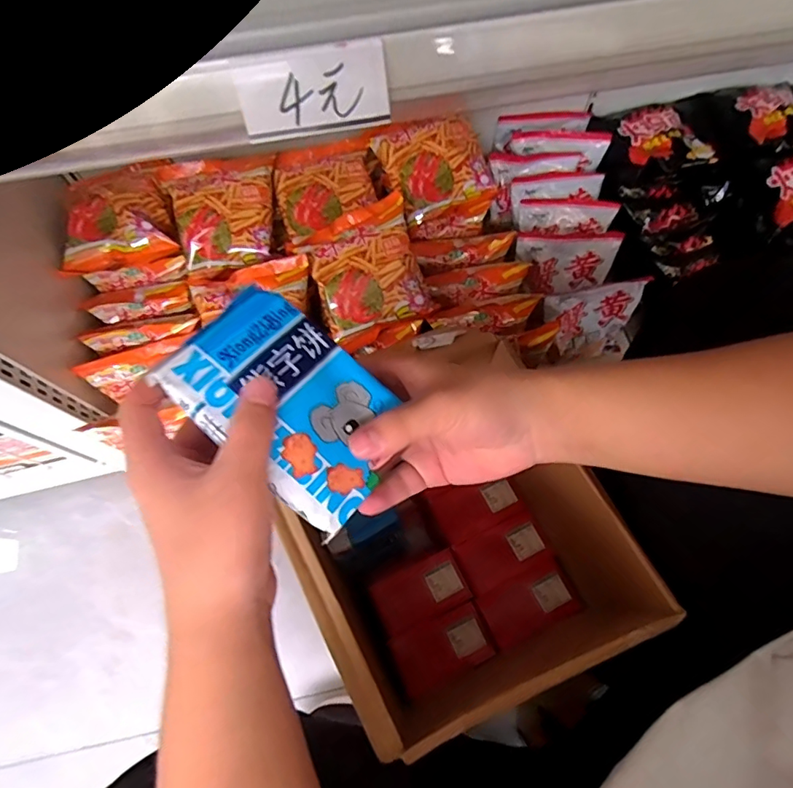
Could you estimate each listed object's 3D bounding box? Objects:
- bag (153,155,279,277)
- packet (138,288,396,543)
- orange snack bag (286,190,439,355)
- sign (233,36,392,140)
[{"bbox_3d":[-0.202,-0.201,0.609,0.112,0.040,0.096,-7,107,-1],"label":"bag"},{"bbox_3d":[-0.061,0.007,0.297,0.129,0.032,0.091,42,61,-1],"label":"packet"},{"bbox_3d":[-0.034,-0.145,0.587,0.128,0.035,0.133,-24,97,-5],"label":"orange snack bag"},{"bbox_3d":[-0.042,-0.153,0.258,0.075,0.036,0.004,-14,43,-1],"label":"sign"}]

